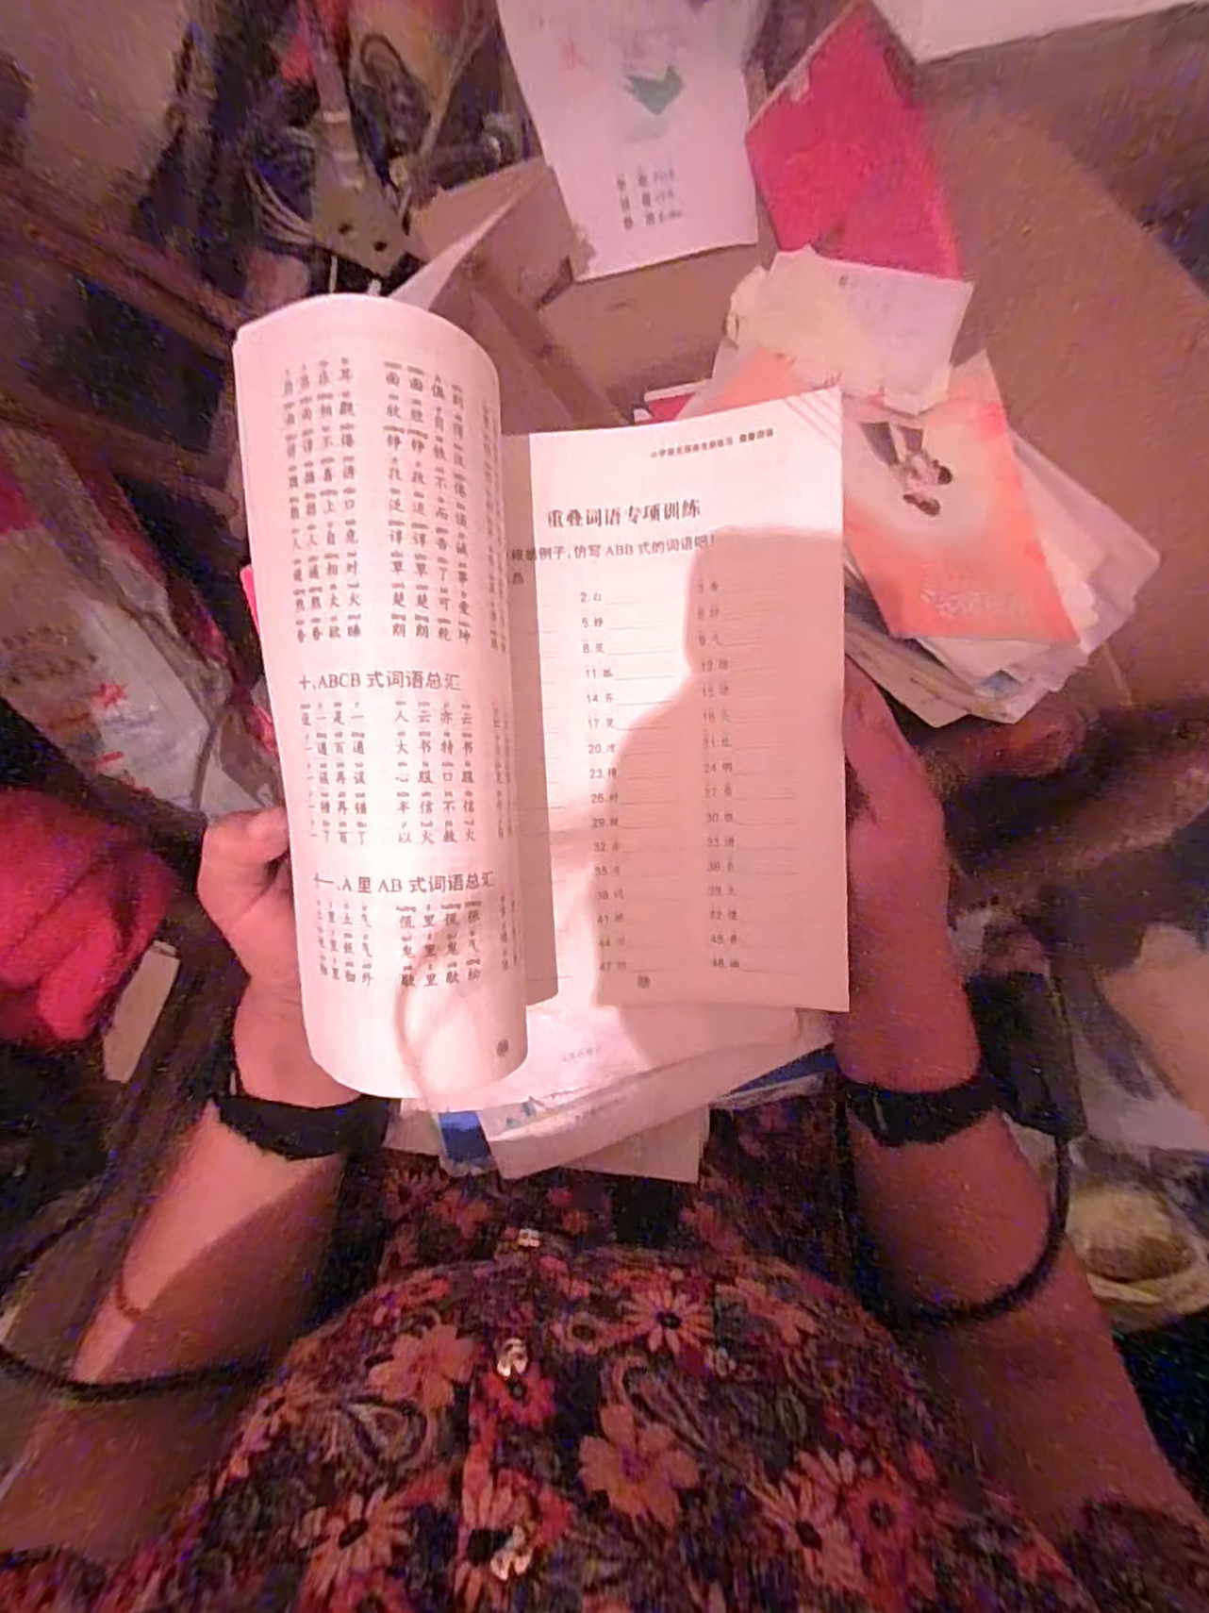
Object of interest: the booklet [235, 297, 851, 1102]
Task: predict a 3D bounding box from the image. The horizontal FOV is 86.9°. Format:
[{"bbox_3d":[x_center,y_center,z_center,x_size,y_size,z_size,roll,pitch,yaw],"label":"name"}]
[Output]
[{"bbox_3d":[-0.003,-0.029,0.250,0.205,0.100,0.257,-4,88,-2],"label":"booklet"}]

